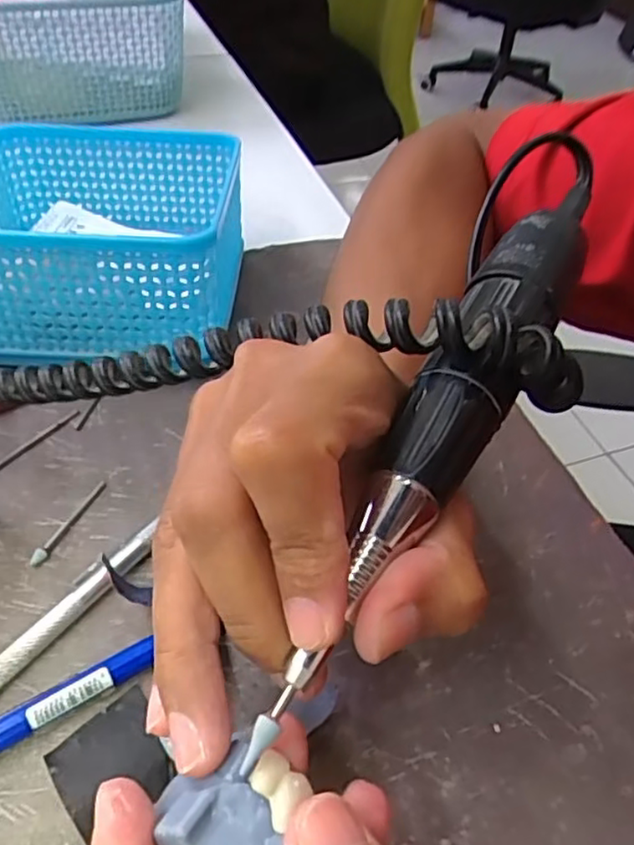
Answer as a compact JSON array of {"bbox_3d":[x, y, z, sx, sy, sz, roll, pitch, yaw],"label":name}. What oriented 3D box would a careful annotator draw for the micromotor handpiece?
[{"bbox_3d":[0.036,-0.005,0.175,0.024,0.021,0.191,26,65,17],"label":"micromotor handpiece"}]

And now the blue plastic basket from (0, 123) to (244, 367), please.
[{"bbox_3d":[-0.106,-0.091,0.322,0.128,0.072,0.133,3,47,-1],"label":"blue plastic basket"}]

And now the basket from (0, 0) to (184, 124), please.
[{"bbox_3d":[-0.188,-0.290,0.499,0.163,0.077,0.141,-17,50,-19],"label":"basket"}]

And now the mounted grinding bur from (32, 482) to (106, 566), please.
[{"bbox_3d":[-0.094,0.037,0.253,0.005,0.004,0.042,19,49,12],"label":"mounted grinding bur"}]

